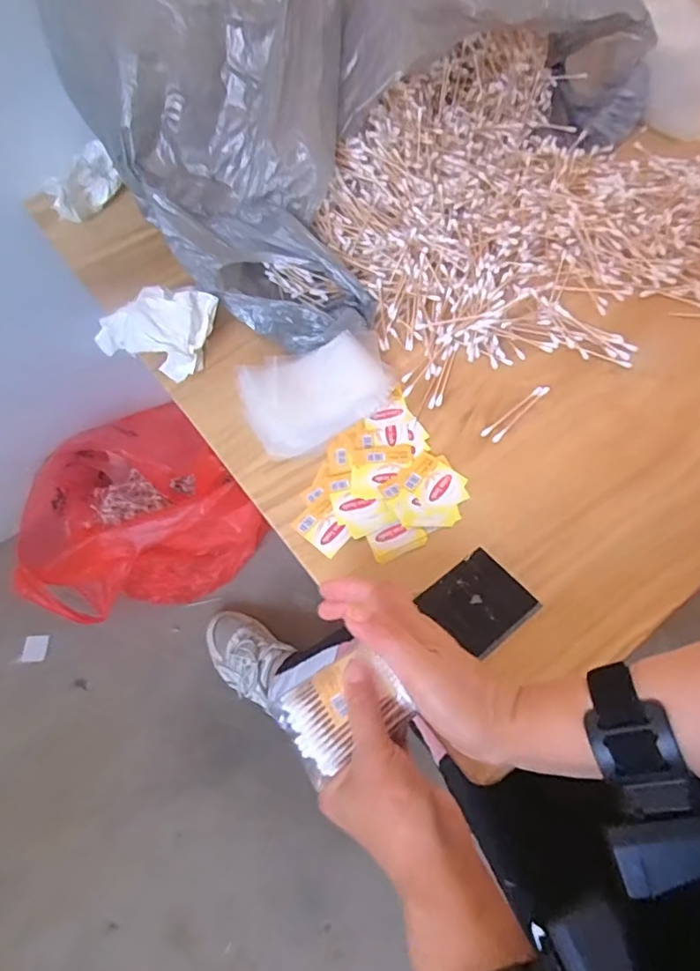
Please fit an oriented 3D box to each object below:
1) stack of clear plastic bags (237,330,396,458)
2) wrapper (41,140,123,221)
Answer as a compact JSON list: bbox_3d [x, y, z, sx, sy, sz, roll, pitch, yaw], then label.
[{"bbox_3d":[-0.027,-0.086,0.472,0.131,0.021,0.091,-28,63,-9],"label":"stack of clear plastic bags"},{"bbox_3d":[-0.296,-0.338,0.623,0.033,0.040,0.098,26,68,17],"label":"wrapper"}]

